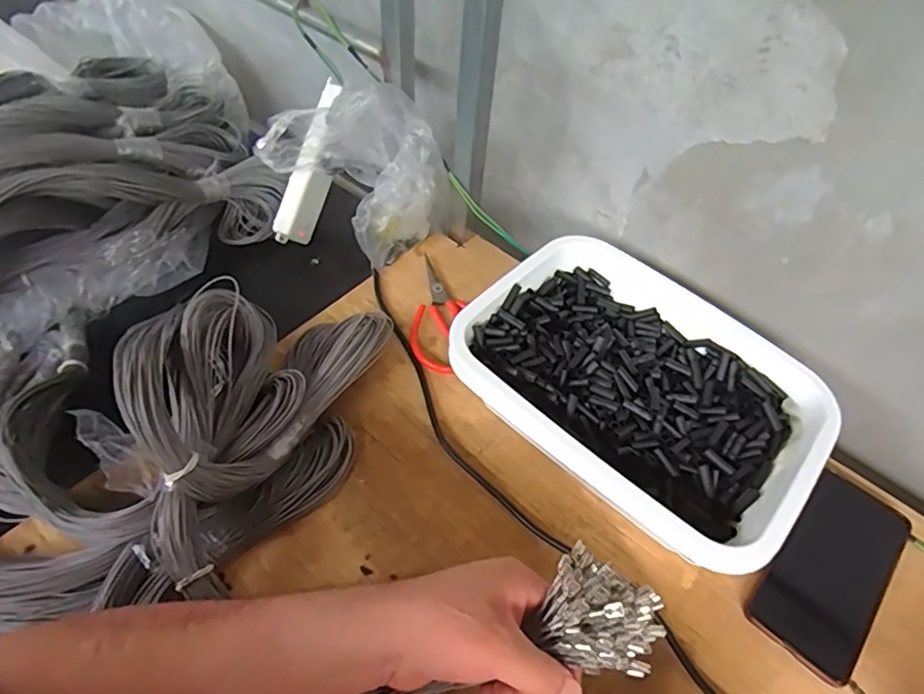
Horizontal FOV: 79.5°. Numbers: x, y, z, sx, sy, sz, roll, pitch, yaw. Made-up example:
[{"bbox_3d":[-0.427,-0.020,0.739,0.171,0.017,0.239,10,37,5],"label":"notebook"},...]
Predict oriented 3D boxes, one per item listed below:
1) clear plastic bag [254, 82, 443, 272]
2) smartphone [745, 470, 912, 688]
[{"bbox_3d":[-0.123,-0.209,0.625,0.202,0.160,0.113,37,59,23],"label":"clear plastic bag"},{"bbox_3d":[0.293,0.177,0.438,0.078,0.010,0.150,38,69,17],"label":"smartphone"}]

